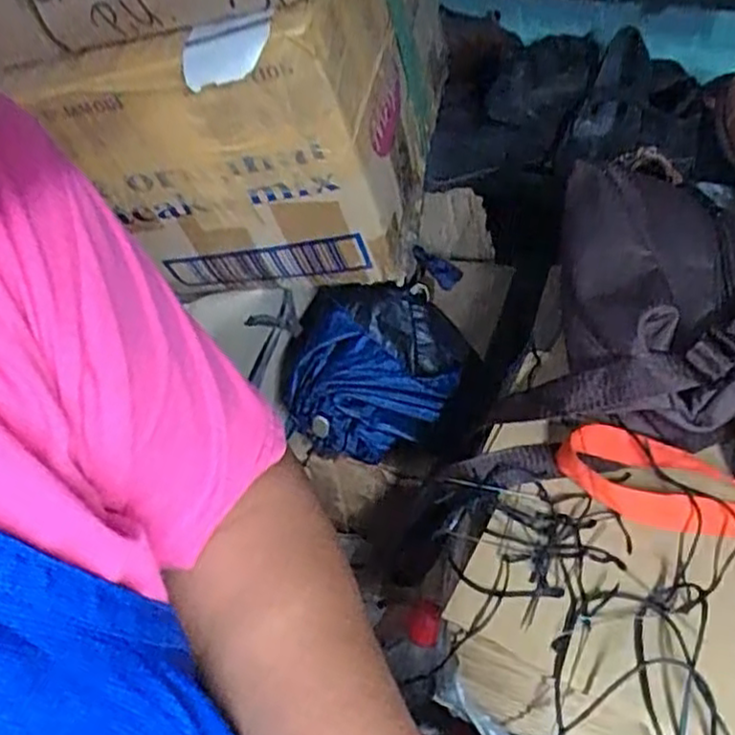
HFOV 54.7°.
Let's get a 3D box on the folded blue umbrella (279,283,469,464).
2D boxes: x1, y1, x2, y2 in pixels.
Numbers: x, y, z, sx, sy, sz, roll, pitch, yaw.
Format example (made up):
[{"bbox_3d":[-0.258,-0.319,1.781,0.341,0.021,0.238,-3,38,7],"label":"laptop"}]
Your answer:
[{"bbox_3d":[0.008,-0.002,0.602,0.162,0.104,0.123,-3,42,-3],"label":"folded blue umbrella"}]

